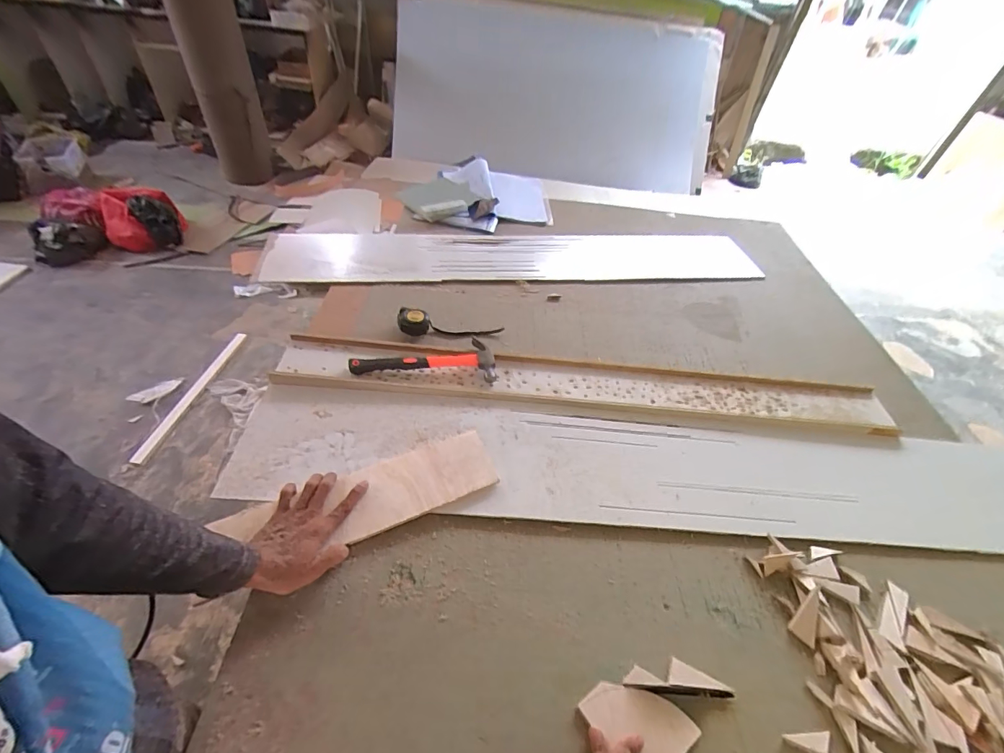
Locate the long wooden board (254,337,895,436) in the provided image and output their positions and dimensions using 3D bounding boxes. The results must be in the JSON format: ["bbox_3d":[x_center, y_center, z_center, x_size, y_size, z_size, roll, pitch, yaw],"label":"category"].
[{"bbox_3d":[0.156,0.015,0.830,1.129,0.028,0.117,5,47,-2],"label":"long wooden board"}]

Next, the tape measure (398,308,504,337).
[{"bbox_3d":[-0.107,-0.116,0.916,0.221,0.039,0.054,0,47,-7],"label":"tape measure"}]

